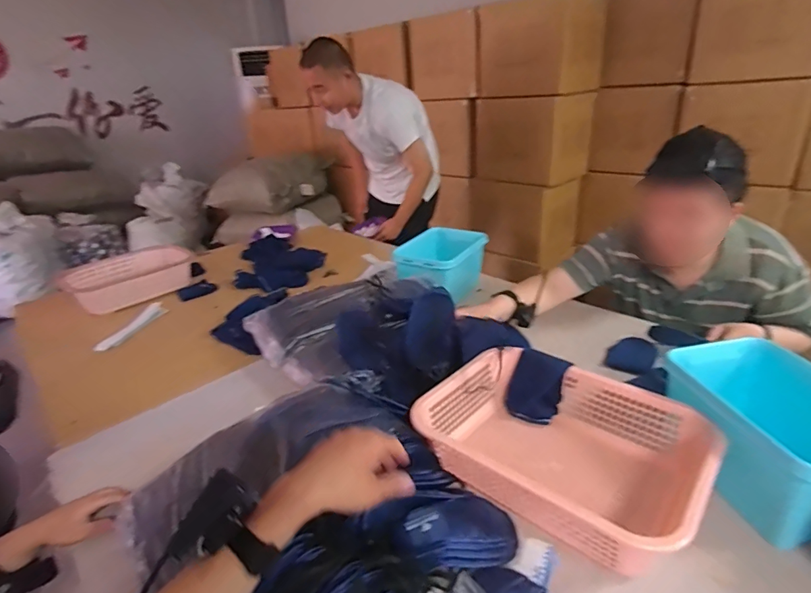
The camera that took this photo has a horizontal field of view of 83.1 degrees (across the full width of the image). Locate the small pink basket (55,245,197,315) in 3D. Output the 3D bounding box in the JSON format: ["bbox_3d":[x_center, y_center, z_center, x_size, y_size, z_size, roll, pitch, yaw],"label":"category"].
[{"bbox_3d":[-0.945,-0.077,1.581,0.392,0.113,0.284,-20,29,-30],"label":"small pink basket"}]

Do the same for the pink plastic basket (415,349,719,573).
[{"bbox_3d":[0.240,0.228,0.713,0.391,0.103,0.298,18,32,39],"label":"pink plastic basket"}]

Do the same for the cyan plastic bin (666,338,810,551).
[{"bbox_3d":[0.540,0.201,0.686,0.195,0.141,0.286,-6,25,-4],"label":"cyan plastic bin"}]

